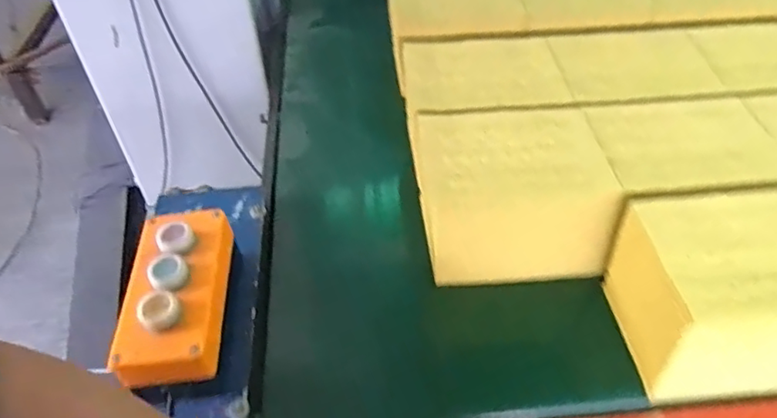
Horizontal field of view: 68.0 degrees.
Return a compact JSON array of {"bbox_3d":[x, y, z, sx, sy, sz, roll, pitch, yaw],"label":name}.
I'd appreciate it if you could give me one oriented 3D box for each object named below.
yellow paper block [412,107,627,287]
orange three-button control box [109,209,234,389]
[{"bbox_3d":[0.115,-0.010,0.562,0.179,0.121,0.123,0,46,2],"label":"yellow paper block"},{"bbox_3d":[-0.173,0.067,0.478,0.080,0.049,0.149,-3,46,-1],"label":"orange three-button control box"}]

